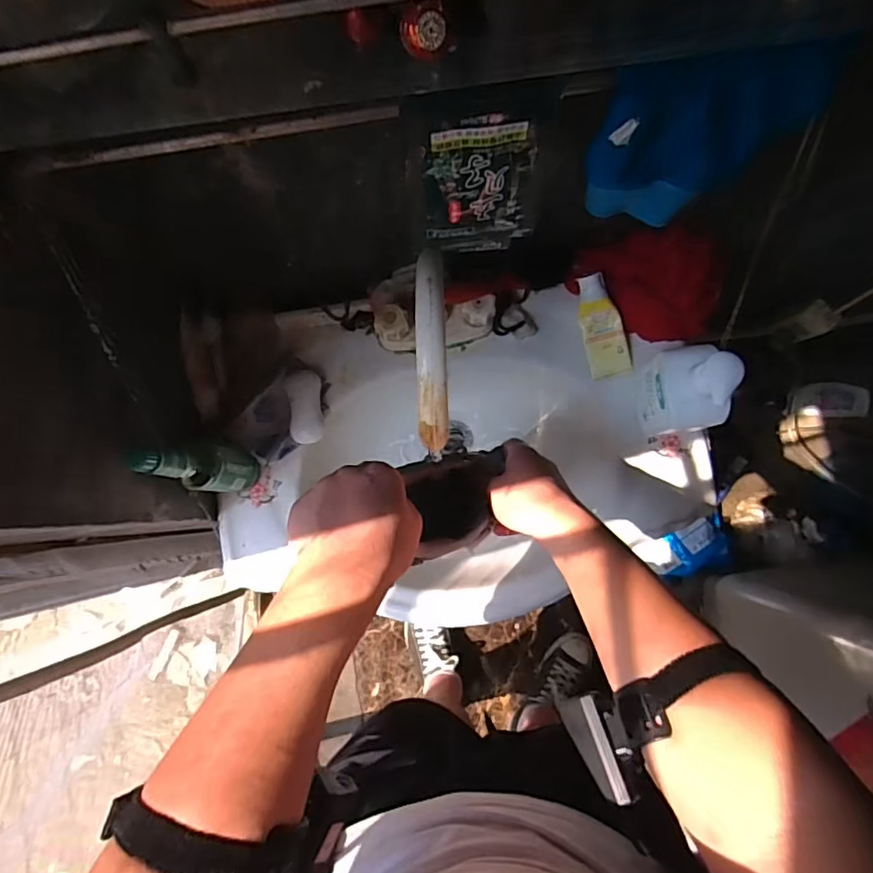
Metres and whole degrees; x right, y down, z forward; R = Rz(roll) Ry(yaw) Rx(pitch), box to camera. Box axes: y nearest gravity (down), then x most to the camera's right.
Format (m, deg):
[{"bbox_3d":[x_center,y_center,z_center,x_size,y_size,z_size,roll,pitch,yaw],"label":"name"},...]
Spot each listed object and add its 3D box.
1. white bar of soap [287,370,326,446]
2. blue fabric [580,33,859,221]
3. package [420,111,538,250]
[{"bbox_3d":[-0.156,-0.036,0.671,0.040,0.018,0.087,-4,82,0],"label":"white bar of soap"},{"bbox_3d":[0.156,-0.172,0.332,0.119,0.122,0.023,-3,82,0],"label":"blue fabric"},{"bbox_3d":[0.028,-0.155,0.358,0.073,0.113,0.009,-8,67,-2],"label":"package"}]

